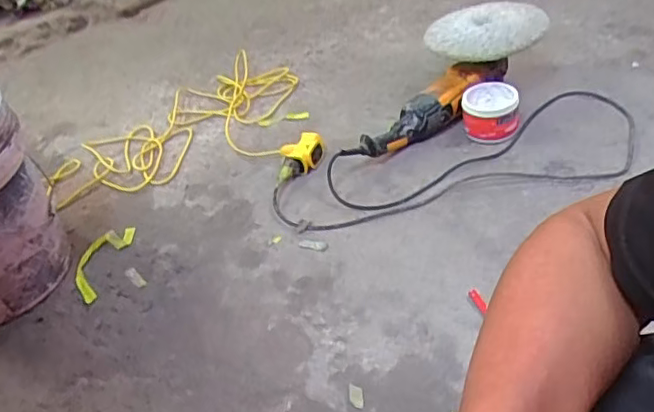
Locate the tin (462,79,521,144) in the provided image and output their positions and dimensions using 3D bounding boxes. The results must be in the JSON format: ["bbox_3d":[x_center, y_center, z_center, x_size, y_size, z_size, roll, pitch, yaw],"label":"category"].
[{"bbox_3d":[0.326,-0.187,1.188,0.111,0.082,0.118,1,40,12],"label":"tin"}]

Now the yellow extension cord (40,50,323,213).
[{"bbox_3d":[-0.306,-0.191,1.347,0.570,0.055,0.466,-7,39,3],"label":"yellow extension cord"}]

